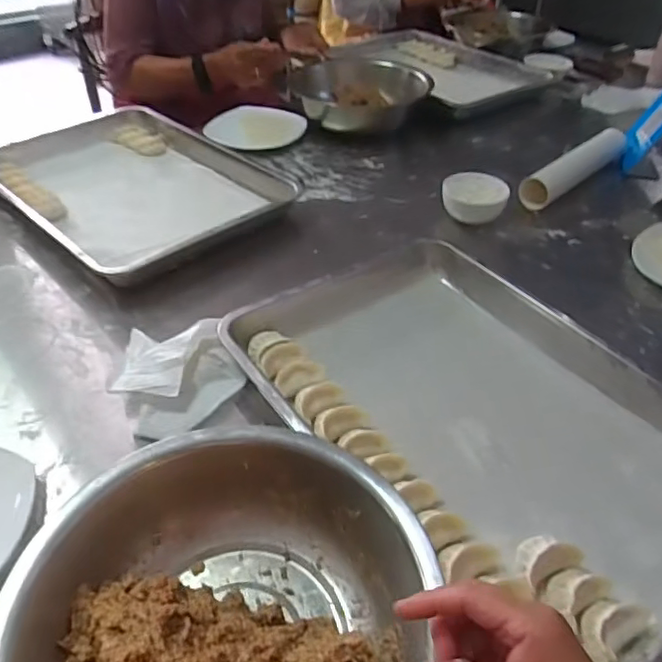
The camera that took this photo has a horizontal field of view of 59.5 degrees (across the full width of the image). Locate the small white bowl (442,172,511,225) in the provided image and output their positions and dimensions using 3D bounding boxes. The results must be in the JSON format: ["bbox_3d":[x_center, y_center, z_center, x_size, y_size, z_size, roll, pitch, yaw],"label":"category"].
[{"bbox_3d":[0.216,-0.200,0.873,0.097,0.046,0.077,11,42,12],"label":"small white bowl"}]

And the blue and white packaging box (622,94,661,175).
[{"bbox_3d":[0.552,-0.358,0.982,0.011,0.162,0.099,24,42,-13],"label":"blue and white packaging box"}]

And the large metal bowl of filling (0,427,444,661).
[{"bbox_3d":[-0.063,0.208,0.394,0.268,0.090,0.257,1,44,-1],"label":"large metal bowl of filling"}]

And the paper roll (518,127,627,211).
[{"bbox_3d":[0.412,-0.280,0.963,0.056,0.058,0.286,33,50,31],"label":"paper roll"}]

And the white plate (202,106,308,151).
[{"bbox_3d":[-0.146,-0.383,1.088,0.172,0.016,0.172,8,41,8],"label":"white plate"}]

